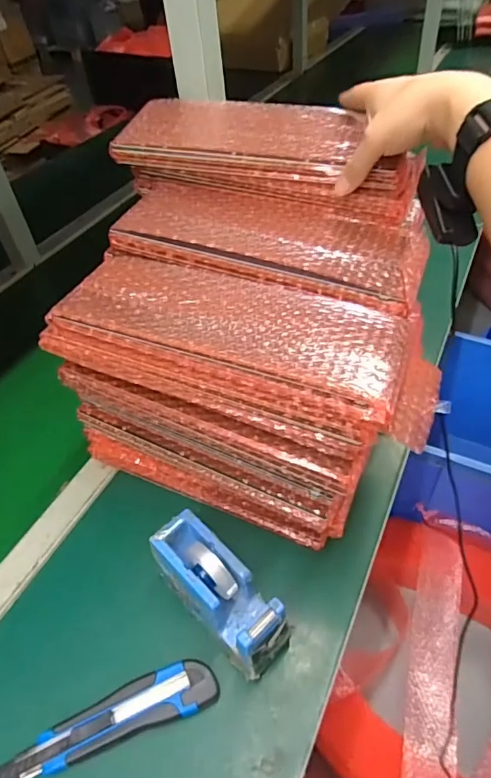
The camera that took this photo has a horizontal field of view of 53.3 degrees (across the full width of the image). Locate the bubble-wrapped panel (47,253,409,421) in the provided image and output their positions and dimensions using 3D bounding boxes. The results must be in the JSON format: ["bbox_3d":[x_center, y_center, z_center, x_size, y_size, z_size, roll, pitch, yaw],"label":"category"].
[{"bbox_3d":[-0.013,-0.057,0.404,0.281,0.016,0.106,17,49,17],"label":"bubble-wrapped panel"}]

